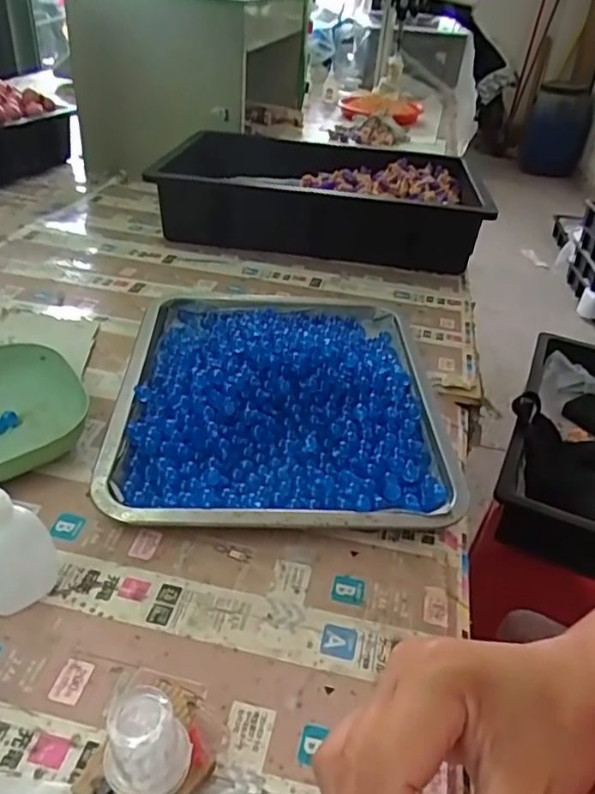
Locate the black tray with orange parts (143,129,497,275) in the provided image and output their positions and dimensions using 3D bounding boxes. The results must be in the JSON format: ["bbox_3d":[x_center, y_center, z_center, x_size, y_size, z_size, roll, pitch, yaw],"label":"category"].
[{"bbox_3d":[0.037,-0.299,0.903,0.426,0.091,0.297,8,35,3],"label":"black tray with orange parts"}]

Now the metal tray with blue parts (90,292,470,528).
[{"bbox_3d":[-0.010,-0.008,0.523,0.269,0.046,0.305,1,36,-6],"label":"metal tray with blue parts"}]

